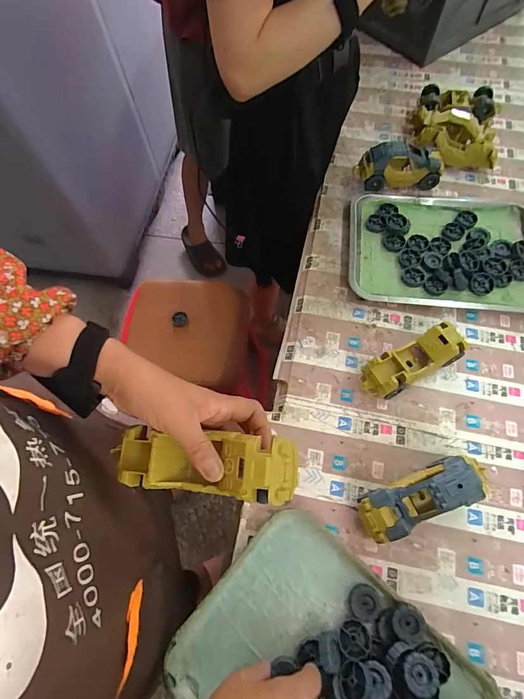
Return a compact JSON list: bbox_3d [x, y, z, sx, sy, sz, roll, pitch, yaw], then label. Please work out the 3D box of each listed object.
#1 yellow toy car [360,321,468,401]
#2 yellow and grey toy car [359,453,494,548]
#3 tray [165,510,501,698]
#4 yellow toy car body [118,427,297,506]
[{"bbox_3d":[0.233,0.021,0.583,0.171,0.063,0.060,-26,67,-10],"label":"yellow toy car"},{"bbox_3d":[0.218,0.192,0.493,0.177,0.086,0.055,-22,66,-8],"label":"yellow and grey toy car"},{"bbox_3d":[0.082,0.393,0.426,0.342,0.041,0.249,37,71,17],"label":"tray"},{"bbox_3d":[-0.047,0.104,0.334,0.155,0.047,0.055,0,64,11],"label":"yellow toy car body"}]

